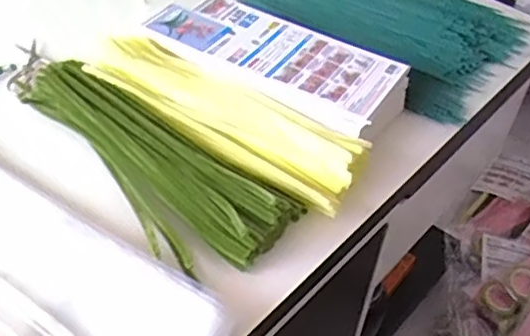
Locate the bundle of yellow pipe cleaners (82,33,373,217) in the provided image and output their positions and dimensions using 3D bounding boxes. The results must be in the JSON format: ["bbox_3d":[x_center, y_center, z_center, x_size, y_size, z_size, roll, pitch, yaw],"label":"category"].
[{"bbox_3d":[-0.045,-0.055,0.624,0.296,0.021,0.093,28,55,21],"label":"bundle of yellow pipe cleaners"}]

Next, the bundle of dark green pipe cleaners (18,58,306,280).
[{"bbox_3d":[-0.110,-0.018,0.576,0.298,0.031,0.111,35,52,27],"label":"bundle of dark green pipe cleaners"}]

